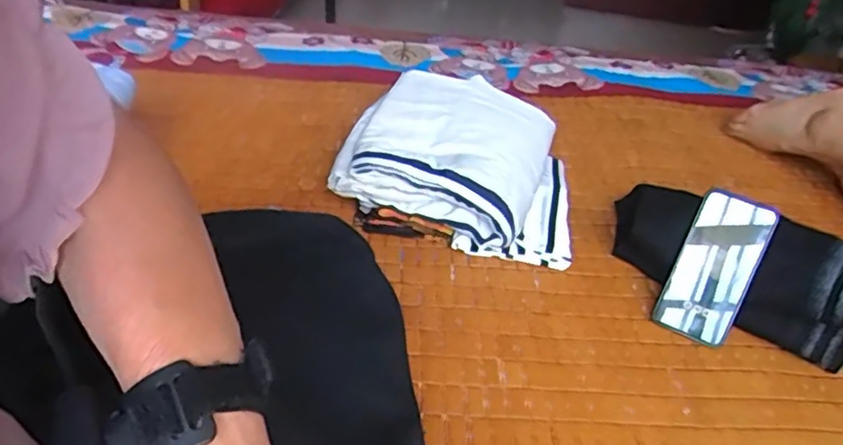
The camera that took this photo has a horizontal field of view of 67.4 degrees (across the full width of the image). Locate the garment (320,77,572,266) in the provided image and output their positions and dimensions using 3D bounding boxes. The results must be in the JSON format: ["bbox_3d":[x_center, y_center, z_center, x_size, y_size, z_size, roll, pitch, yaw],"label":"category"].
[{"bbox_3d":[0.061,-0.084,0.852,0.291,0.109,0.273,13,38,9],"label":"garment"}]

